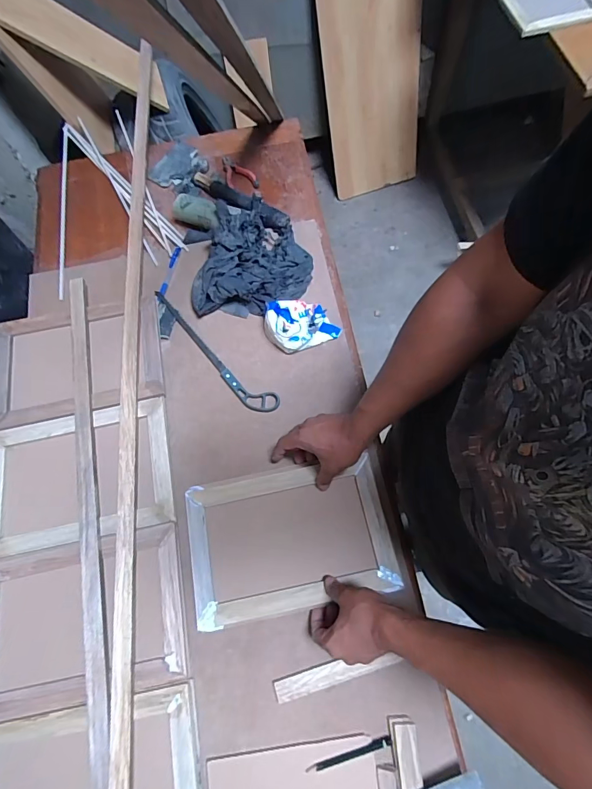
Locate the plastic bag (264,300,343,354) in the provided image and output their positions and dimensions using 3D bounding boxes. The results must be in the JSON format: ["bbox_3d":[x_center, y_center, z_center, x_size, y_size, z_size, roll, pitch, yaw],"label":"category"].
[{"bbox_3d":[0.010,-0.120,0.699,0.135,0.075,0.079,3,69,2],"label":"plastic bag"}]

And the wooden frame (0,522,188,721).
[{"bbox_3d":[-0.313,0.321,0.579,0.299,0.023,0.206,-12,69,-4],"label":"wooden frame"}]

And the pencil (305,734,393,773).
[{"bbox_3d":[0.068,0.461,0.514,0.110,0.006,0.011,-16,70,-5],"label":"pencil"}]

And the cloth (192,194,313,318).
[{"bbox_3d":[-0.084,-0.269,0.750,0.220,0.091,0.222,-2,69,0],"label":"cloth"}]

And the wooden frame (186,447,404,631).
[{"bbox_3d":[-0.011,0.215,0.611,0.300,0.019,0.205,-10,69,-3],"label":"wooden frame"}]

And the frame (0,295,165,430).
[{"bbox_3d":[-0.397,-0.064,0.712,0.307,0.016,0.207,-11,69,-3],"label":"frame"}]

